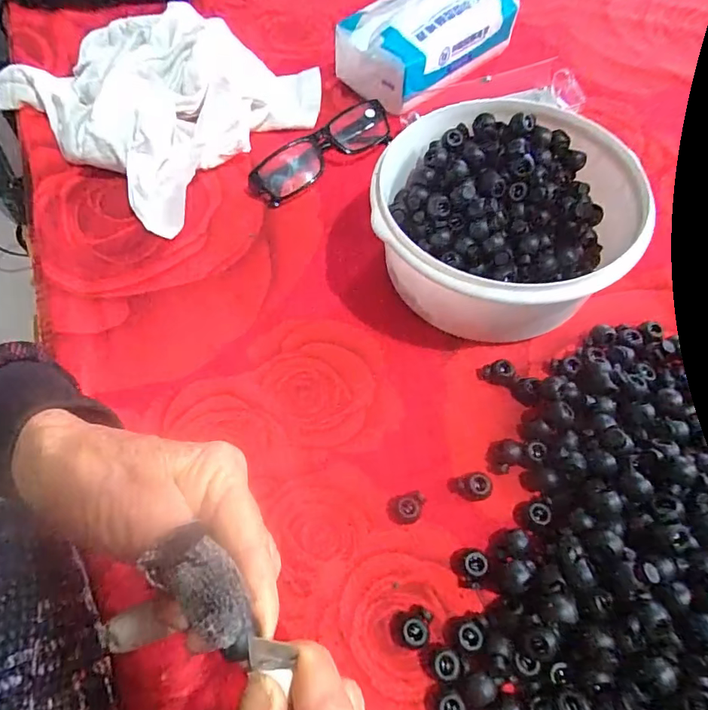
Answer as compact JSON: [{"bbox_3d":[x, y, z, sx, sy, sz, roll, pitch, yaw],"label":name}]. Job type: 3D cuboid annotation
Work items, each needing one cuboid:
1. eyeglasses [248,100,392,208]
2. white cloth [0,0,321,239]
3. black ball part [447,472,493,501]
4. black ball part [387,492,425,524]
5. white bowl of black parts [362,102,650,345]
[{"bbox_3d":[-0.028,-0.174,0.392,0.126,0.031,0.038,-34,67,-17],"label":"eyeglasses"},{"bbox_3d":[-0.182,-0.248,0.423,0.261,0.056,0.223,34,67,16],"label":"white cloth"},{"bbox_3d":[0.067,0.076,0.267,0.022,0.010,0.013,-1,62,-1],"label":"black ball part"},{"bbox_3d":[0.029,0.087,0.263,0.020,0.010,0.015,-2,62,-1],"label":"black ball part"},{"bbox_3d":[0.096,-0.085,0.314,0.154,0.074,0.161,0,62,0],"label":"white bowl of black parts"}]

